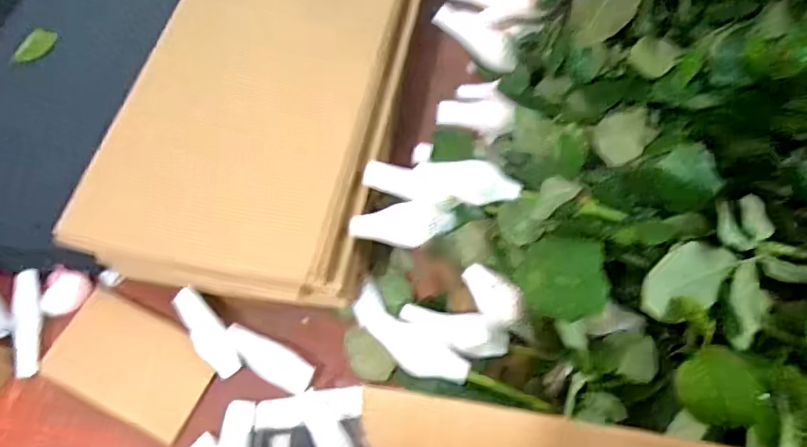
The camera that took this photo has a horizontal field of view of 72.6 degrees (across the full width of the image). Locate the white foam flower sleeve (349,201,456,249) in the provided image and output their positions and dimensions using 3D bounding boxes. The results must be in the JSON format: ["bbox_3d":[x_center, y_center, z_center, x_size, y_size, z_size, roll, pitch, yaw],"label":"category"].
[{"bbox_3d":[-0.001,0.000,0.432,0.080,0.020,0.034,-10,63,-3],"label":"white foam flower sleeve"}]

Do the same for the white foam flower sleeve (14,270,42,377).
[{"bbox_3d":[-0.320,0.083,0.466,0.018,0.018,0.091,-12,63,-4],"label":"white foam flower sleeve"}]

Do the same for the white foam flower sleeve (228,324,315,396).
[{"bbox_3d":[-0.110,0.109,0.446,0.079,0.017,0.026,28,67,15],"label":"white foam flower sleeve"}]

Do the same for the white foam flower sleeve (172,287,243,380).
[{"bbox_3d":[-0.162,0.090,0.454,0.028,0.020,0.082,-34,67,-14],"label":"white foam flower sleeve"}]

